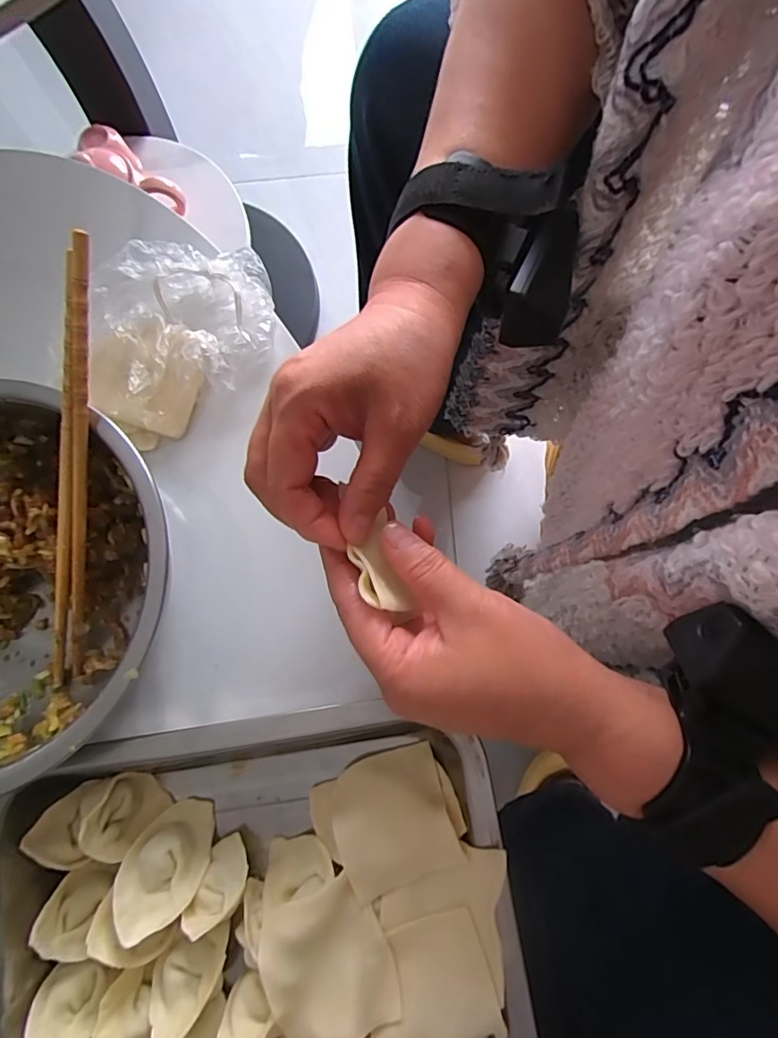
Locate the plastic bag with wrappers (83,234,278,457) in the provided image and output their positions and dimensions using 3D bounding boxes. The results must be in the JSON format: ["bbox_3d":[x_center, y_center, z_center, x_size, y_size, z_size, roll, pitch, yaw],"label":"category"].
[{"bbox_3d":[-0.132,-0.113,0.324,0.109,0.035,0.119,-2,77,0],"label":"plastic bag with wrappers"}]

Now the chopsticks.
[{"bbox_3d":[-0.168,-0.018,0.269,0.013,0.010,0.239,13,107,4],"label":"chopsticks"}]

